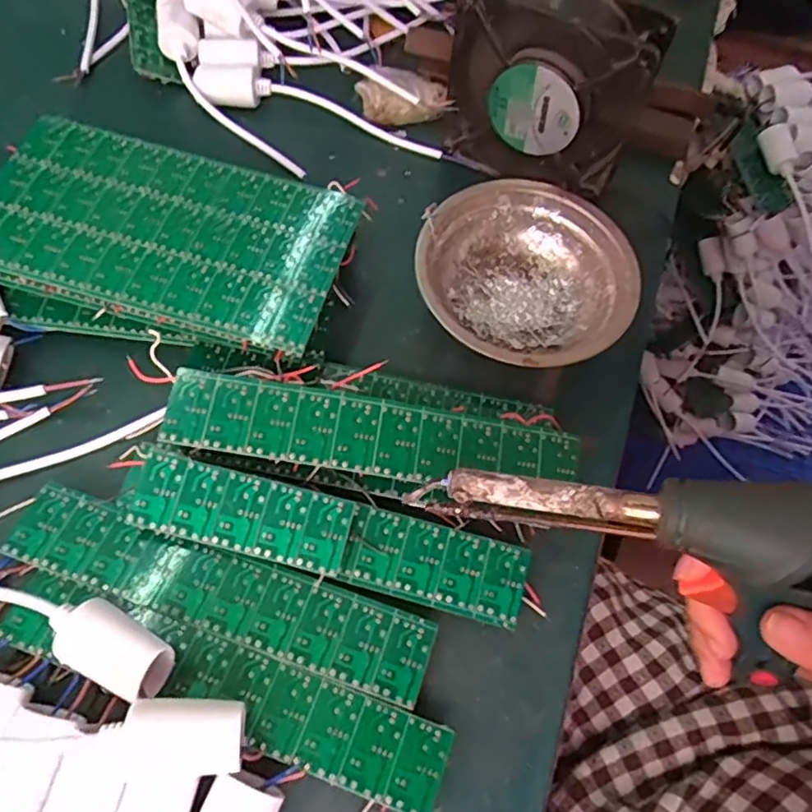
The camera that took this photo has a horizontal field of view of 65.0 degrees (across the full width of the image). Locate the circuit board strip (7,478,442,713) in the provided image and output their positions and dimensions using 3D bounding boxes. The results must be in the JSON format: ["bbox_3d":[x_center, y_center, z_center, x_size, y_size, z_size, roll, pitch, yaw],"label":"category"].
[{"bbox_3d":[-0.086,0.085,0.298,0.199,0.005,0.039,18,62,6],"label":"circuit board strip"}]

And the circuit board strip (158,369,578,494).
[{"bbox_3d":[-0.016,0.016,0.312,0.198,0.004,0.043,11,69,-3],"label":"circuit board strip"}]

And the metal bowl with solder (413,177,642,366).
[{"bbox_3d":[0.068,-0.072,0.387,0.123,0.051,0.120,2,62,-3],"label":"metal bowl with solder"}]

